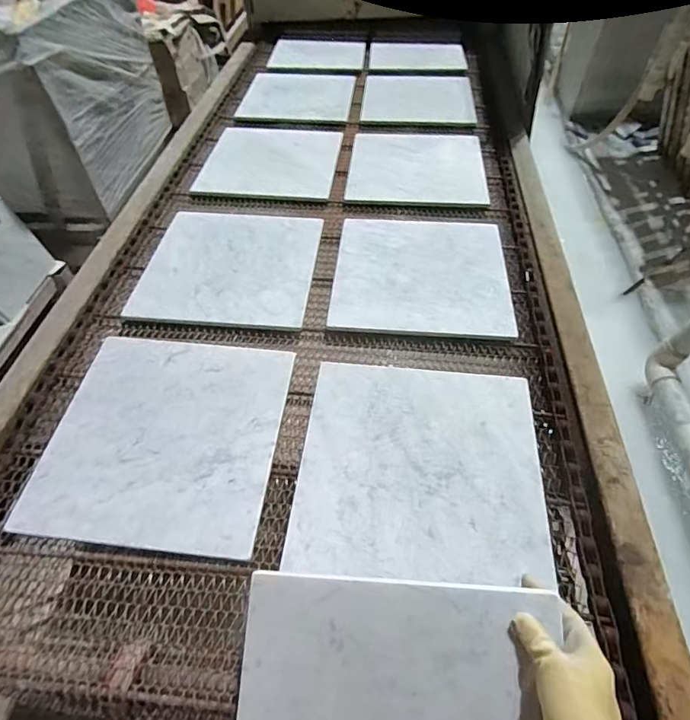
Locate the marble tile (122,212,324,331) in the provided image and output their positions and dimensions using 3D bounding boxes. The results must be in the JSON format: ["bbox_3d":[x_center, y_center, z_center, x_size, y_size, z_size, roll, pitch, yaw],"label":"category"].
[{"bbox_3d":[-0.208,-0.177,0.849,0.300,0.017,0.300,4,50,4],"label":"marble tile"}]

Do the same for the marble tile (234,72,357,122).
[{"bbox_3d":[-0.131,-0.753,1.312,0.301,0.013,0.285,5,50,5],"label":"marble tile"}]

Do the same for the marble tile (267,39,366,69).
[{"bbox_3d":[-0.087,-0.991,1.493,0.297,0.021,0.212,0,50,1],"label":"marble tile"}]

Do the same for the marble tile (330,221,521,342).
[{"bbox_3d":[0.135,-0.160,0.822,0.298,0.010,0.290,4,50,4],"label":"marble tile"}]

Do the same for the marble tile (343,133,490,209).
[{"bbox_3d":[0.164,-0.449,1.059,0.299,0.011,0.290,4,50,5],"label":"marble tile"}]

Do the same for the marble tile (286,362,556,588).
[{"bbox_3d":[0.095,0.131,0.595,0.298,0.014,0.289,5,50,5],"label":"marble tile"}]

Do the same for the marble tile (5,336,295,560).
[{"bbox_3d":[-0.245,0.099,0.631,0.300,0.009,0.294,5,55,5],"label":"marble tile"}]

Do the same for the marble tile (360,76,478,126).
[{"bbox_3d":[0.203,-0.732,1.287,0.296,0.010,0.316,4,50,4],"label":"marble tile"}]

